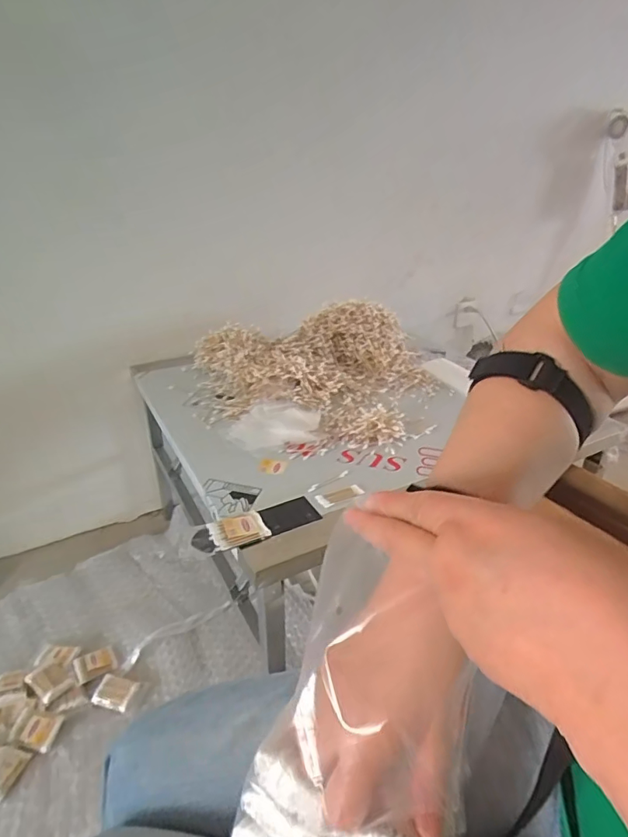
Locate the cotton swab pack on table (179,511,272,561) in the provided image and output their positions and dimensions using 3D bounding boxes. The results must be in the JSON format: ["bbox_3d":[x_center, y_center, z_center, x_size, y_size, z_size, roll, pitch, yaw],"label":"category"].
[{"bbox_3d":[-0.125,0.158,0.678,0.118,0.014,0.059,-14,31,-25],"label":"cotton swab pack on table"}]

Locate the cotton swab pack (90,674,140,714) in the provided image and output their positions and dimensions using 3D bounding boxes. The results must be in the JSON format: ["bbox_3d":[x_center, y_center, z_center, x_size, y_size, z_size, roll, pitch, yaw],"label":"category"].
[{"bbox_3d":[-0.382,0.528,0.954,0.079,0.012,0.063,5,28,10],"label":"cotton swab pack"}]

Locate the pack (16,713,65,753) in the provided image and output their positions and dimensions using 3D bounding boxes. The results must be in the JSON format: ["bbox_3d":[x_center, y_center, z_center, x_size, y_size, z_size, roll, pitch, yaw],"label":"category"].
[{"bbox_3d":[-0.487,0.558,0.880,0.061,0.020,0.058,3,28,5],"label":"pack"}]

